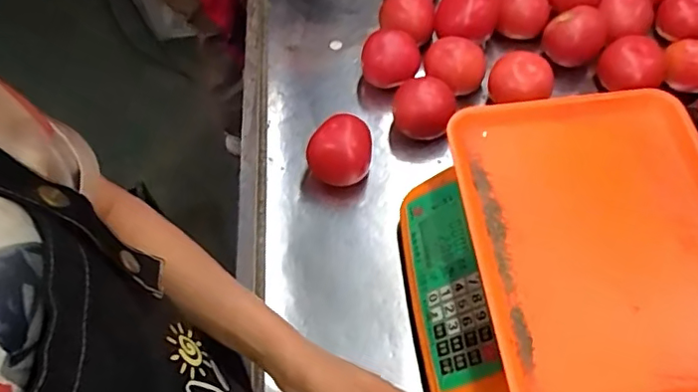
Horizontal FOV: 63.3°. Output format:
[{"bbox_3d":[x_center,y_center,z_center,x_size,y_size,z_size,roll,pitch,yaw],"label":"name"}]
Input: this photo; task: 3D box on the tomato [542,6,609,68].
[{"bbox_3d":[0.291,-0.208,0.724,0.069,0.062,0.072,-1,61,2],"label":"tomato"}]

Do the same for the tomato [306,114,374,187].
[{"bbox_3d":[-0.011,-0.051,0.653,0.069,0.064,0.066,-1,61,2],"label":"tomato"}]

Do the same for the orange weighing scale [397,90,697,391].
[{"bbox_3d":[0.202,0.064,0.537,0.275,0.126,0.292,-7,61,-1],"label":"orange weighing scale"}]

